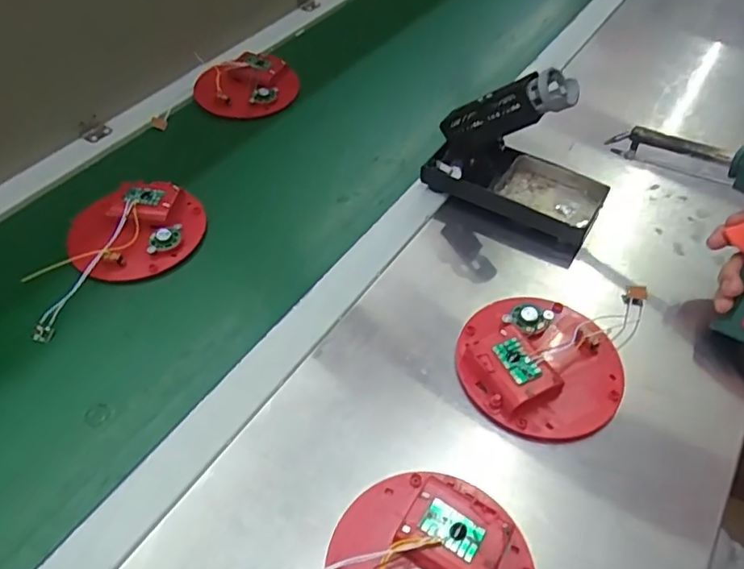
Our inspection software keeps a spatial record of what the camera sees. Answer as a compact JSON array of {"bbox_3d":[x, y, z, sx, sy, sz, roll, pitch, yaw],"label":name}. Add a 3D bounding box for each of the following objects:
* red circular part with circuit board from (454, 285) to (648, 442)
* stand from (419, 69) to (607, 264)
[{"bbox_3d":[0.131,0.046,0.433,0.118,0.026,0.139,20,53,15],"label":"red circular part with circuit board"},{"bbox_3d":[0.134,-0.118,0.525,0.158,0.141,0.078,27,55,20],"label":"stand"}]

